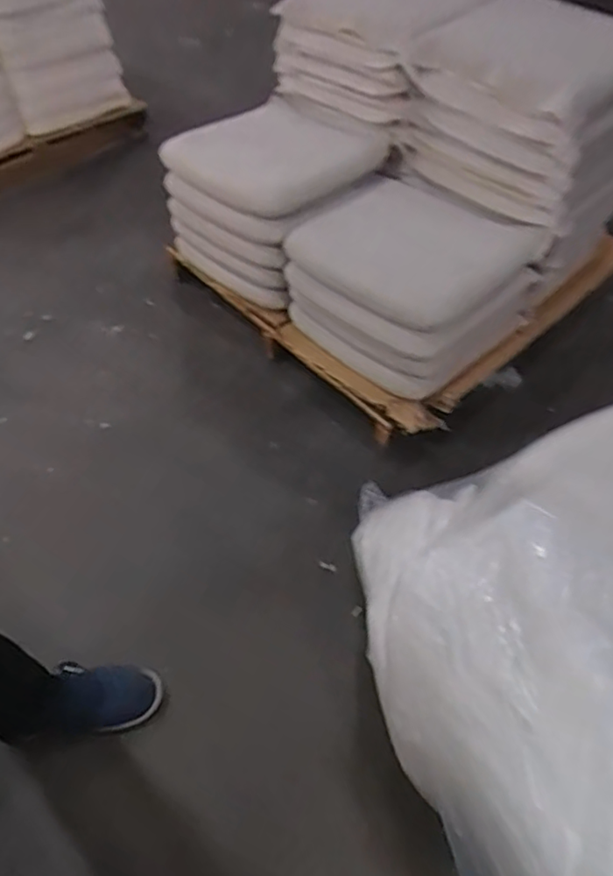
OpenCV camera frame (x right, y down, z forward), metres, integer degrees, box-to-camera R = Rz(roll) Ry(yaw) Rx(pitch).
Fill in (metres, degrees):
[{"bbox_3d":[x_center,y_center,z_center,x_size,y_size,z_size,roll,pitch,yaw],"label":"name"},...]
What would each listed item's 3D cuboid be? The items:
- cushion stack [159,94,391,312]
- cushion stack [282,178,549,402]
[{"bbox_3d":[-0.072,-0.657,1.686,0.508,0.306,0.485,35,58,27],"label":"cushion stack"},{"bbox_3d":[0.244,-0.352,1.469,0.510,0.249,0.421,30,56,24],"label":"cushion stack"}]

